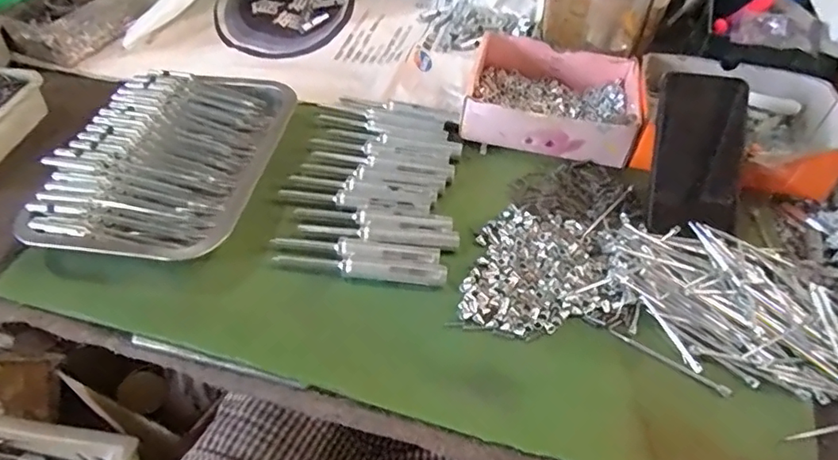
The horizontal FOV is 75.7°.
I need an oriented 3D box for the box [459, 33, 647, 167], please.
[{"bbox_3d":[0.147,-0.146,0.593,0.179,0.050,0.147,13,48,9],"label":"box"}]

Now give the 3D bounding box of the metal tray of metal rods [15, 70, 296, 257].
[{"bbox_3d":[-0.234,-0.069,0.524,0.180,0.050,0.251,7,47,4],"label":"metal tray of metal rods"}]

